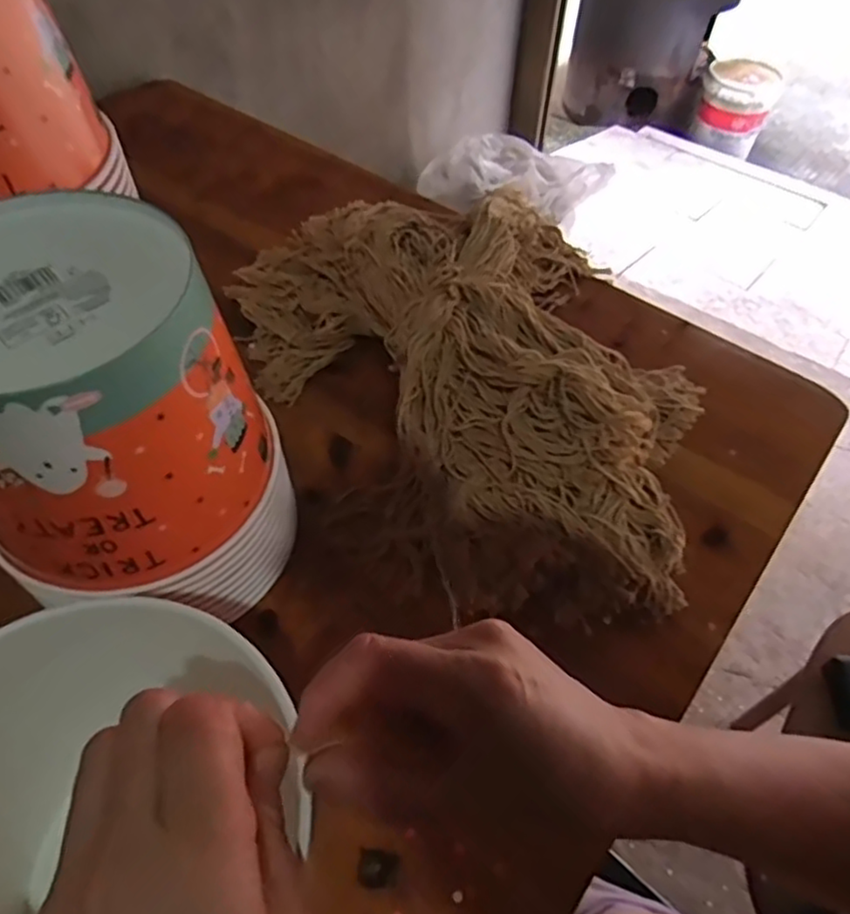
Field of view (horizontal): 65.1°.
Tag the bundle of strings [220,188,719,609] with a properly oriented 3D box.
[{"bbox_3d":[0.044,-0.101,0.513,0.421,0.079,0.280,33,59,21],"label":"bundle of strings"}]

